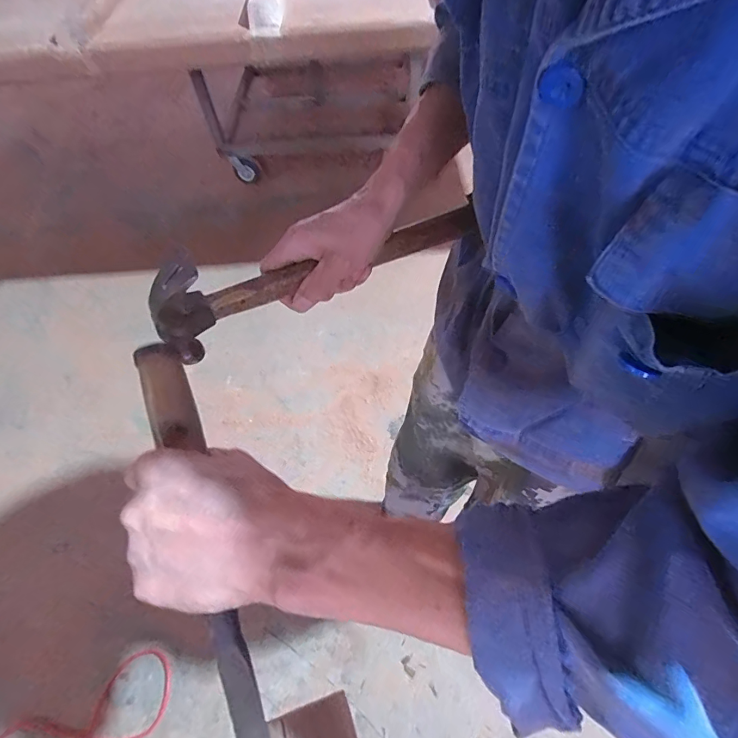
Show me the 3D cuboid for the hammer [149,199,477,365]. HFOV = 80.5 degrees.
[{"bbox_3d":[-0.029,-0.094,0.393,0.316,0.103,0.024,-24,56,-18],"label":"hammer"}]

